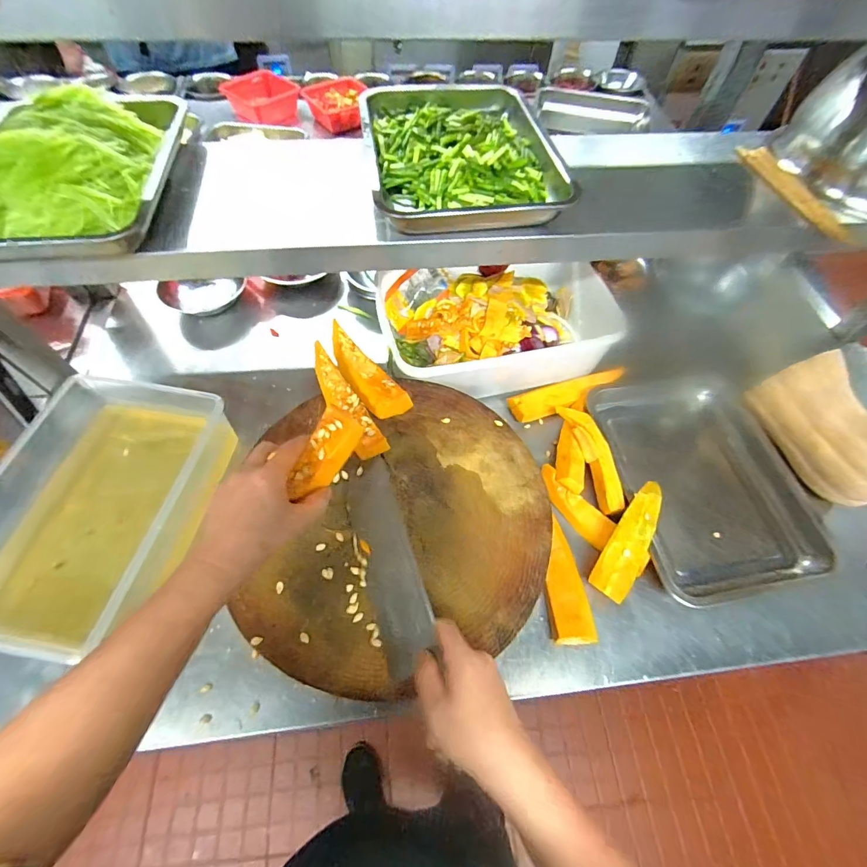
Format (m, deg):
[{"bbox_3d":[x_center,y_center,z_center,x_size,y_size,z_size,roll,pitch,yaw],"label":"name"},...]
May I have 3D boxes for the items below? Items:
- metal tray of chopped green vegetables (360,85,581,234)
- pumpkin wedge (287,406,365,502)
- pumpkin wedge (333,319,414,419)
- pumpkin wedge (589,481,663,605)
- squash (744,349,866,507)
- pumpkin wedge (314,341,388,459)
[{"bbox_3d":[0.034,-0.414,0.597,0.254,0.053,0.334,-7,60,-6],"label":"metal tray of chopped green vegetables"},{"bbox_3d":[-0.108,0.022,0.412,0.038,0.023,0.093,32,92,16],"label":"pumpkin wedge"},{"bbox_3d":[-0.102,-0.085,0.586,0.048,0.033,0.171,-36,67,-20],"label":"pumpkin wedge"},{"bbox_3d":[0.265,0.138,0.546,0.054,0.022,0.161,28,78,14],"label":"pumpkin wedge"},{"bbox_3d":[0.582,-0.005,0.602,0.113,0.106,0.211,-20,63,-13],"label":"squash"},{"bbox_3d":[-0.118,-0.044,0.554,0.040,0.033,0.175,-28,64,-17],"label":"pumpkin wedge"}]

